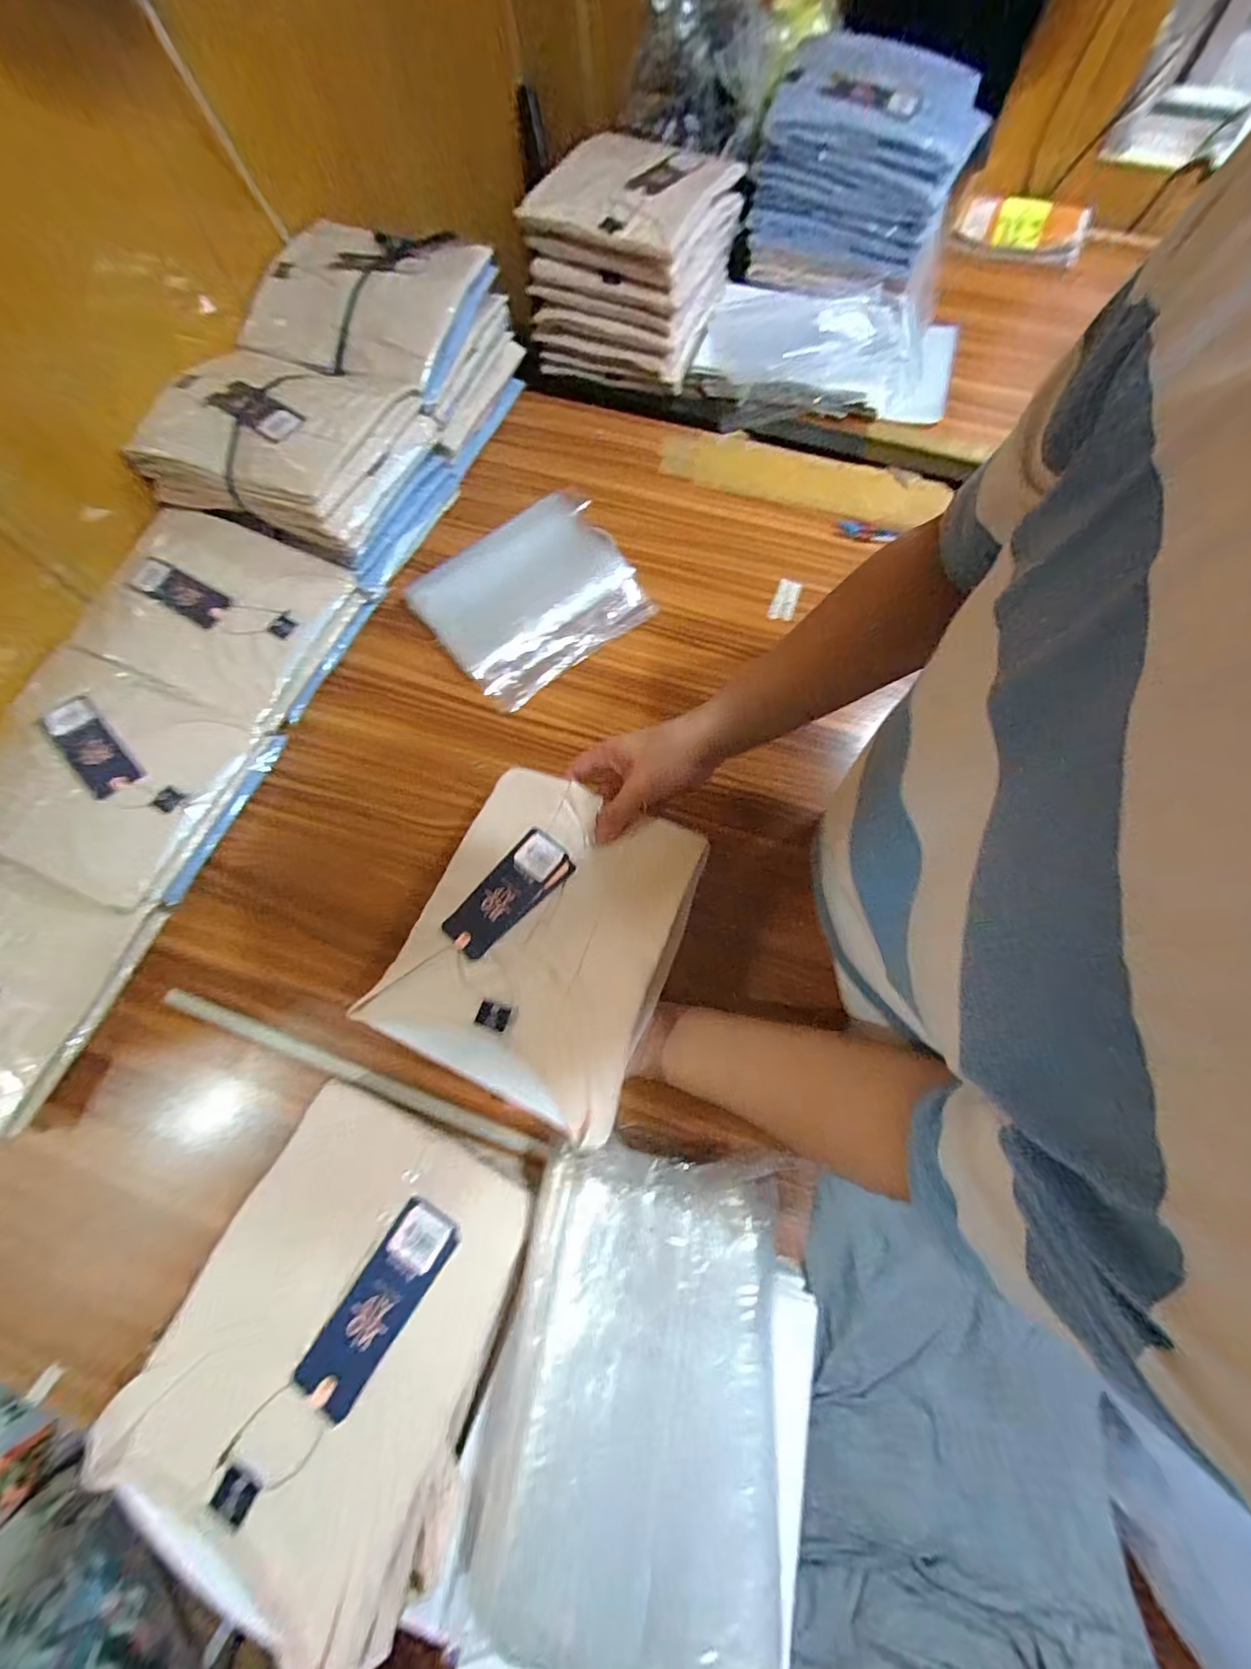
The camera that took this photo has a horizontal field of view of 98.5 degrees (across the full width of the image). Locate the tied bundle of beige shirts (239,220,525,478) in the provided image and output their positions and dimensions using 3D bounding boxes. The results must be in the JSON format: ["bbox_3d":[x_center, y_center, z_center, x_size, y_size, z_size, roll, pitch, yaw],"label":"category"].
[{"bbox_3d":[-0.307,-0.631,0.712,0.236,0.170,0.245,21,72,8],"label":"tied bundle of beige shirts"}]

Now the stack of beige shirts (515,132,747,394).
[{"bbox_3d":[0.011,-0.808,0.768,0.227,0.181,0.235,19,72,7],"label":"stack of beige shirts"}]

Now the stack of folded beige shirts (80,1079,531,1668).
[{"bbox_3d":[-0.201,0.354,0.400,0.229,0.098,0.249,22,72,9],"label":"stack of folded beige shirts"}]

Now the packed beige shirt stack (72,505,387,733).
[{"bbox_3d":[-0.455,-0.241,0.618,0.233,0.089,0.214,19,72,7],"label":"packed beige shirt stack"}]

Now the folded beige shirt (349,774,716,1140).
[{"bbox_3d":[-0.068,0.078,0.453,0.214,0.029,0.251,23,72,8],"label":"folded beige shirt"}]

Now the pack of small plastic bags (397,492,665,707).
[{"bbox_3d":[-0.117,-0.301,0.668,0.250,0.029,0.223,-37,74,-12],"label":"pack of small plastic bags"}]

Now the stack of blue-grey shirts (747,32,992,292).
[{"bbox_3d":[0.337,-0.950,0.783,0.275,0.176,0.271,18,71,8],"label":"stack of blue-grey shirts"}]

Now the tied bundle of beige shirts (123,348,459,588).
[{"bbox_3d":[-0.381,-0.438,0.649,0.246,0.158,0.213,18,72,7],"label":"tied bundle of beige shirts"}]

